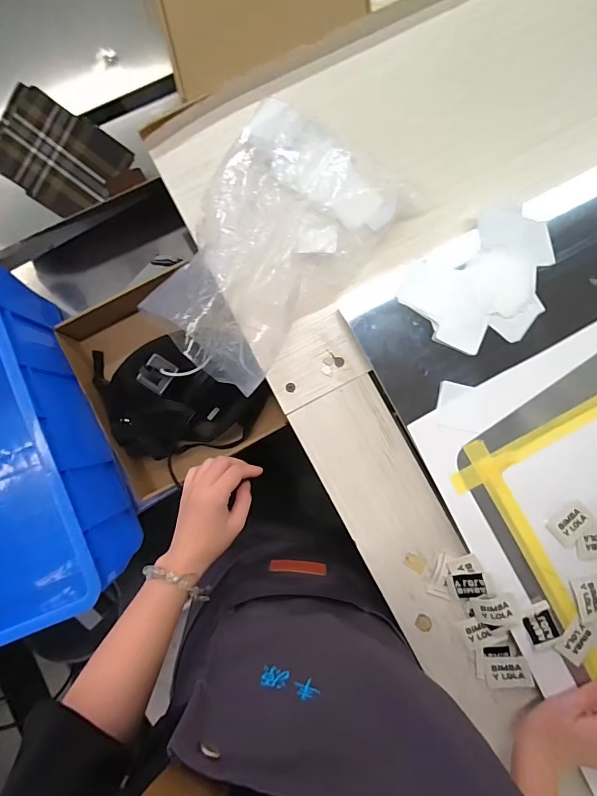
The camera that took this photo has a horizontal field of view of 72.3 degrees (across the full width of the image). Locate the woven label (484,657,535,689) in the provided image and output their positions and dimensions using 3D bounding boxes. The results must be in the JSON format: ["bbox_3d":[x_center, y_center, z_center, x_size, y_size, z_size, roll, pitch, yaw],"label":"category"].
[{"bbox_3d":[0.244,0.320,0.475,0.050,0.004,0.034,-12,84,18],"label":"woven label"}]

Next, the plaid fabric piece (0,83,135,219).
[{"bbox_3d":[-0.405,-0.405,0.691,0.181,0.009,0.155,32,96,-17],"label":"plaid fabric piece"}]

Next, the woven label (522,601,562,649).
[{"bbox_3d":[0.277,0.261,0.466,0.035,0.006,0.046,-21,87,-3],"label":"woven label"}]

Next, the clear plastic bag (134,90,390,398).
[{"bbox_3d":[-0.044,-0.187,0.469,0.204,0.100,0.316,33,86,1],"label":"clear plastic bag"}]

